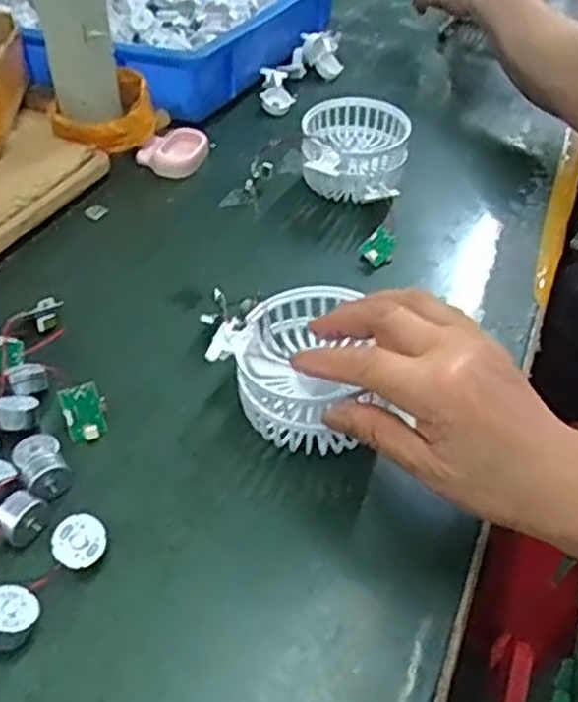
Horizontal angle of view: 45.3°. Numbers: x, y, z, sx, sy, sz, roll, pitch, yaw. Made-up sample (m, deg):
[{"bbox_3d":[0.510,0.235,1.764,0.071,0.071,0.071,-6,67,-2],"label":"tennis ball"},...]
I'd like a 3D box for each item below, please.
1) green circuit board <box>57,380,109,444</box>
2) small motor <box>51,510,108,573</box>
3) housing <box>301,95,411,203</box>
[{"bbox_3d":[-0.116,0.035,0.396,0.023,0.032,0.005,-19,13,-30],"label":"green circuit board"},{"bbox_3d":[-0.100,0.091,0.331,0.024,0.012,0.024,4,73,-12],"label":"small motor"},{"bbox_3d":[0.056,-0.170,0.600,0.086,0.068,0.095,8,42,7],"label":"housing"}]

